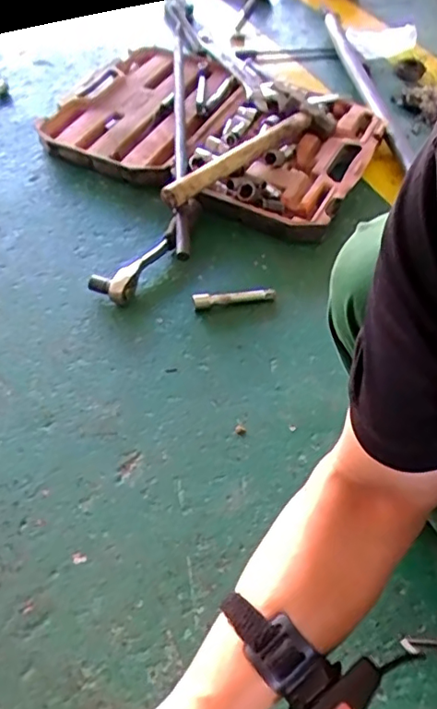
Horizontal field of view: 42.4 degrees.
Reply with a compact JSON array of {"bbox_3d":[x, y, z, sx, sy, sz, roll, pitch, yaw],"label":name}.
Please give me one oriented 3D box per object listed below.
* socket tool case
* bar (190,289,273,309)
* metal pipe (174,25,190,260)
[{"bbox_3d":[-0.022,-0.440,1.084,0.631,0.064,0.417,27,56,19],"label":"socket tool case"},{"bbox_3d":[0.023,-0.085,0.836,0.122,0.025,0.020,-9,53,-8],"label":"bar"},{"bbox_3d":[-0.074,-0.443,1.062,0.021,0.031,0.757,-2,52,-3],"label":"metal pipe"}]

